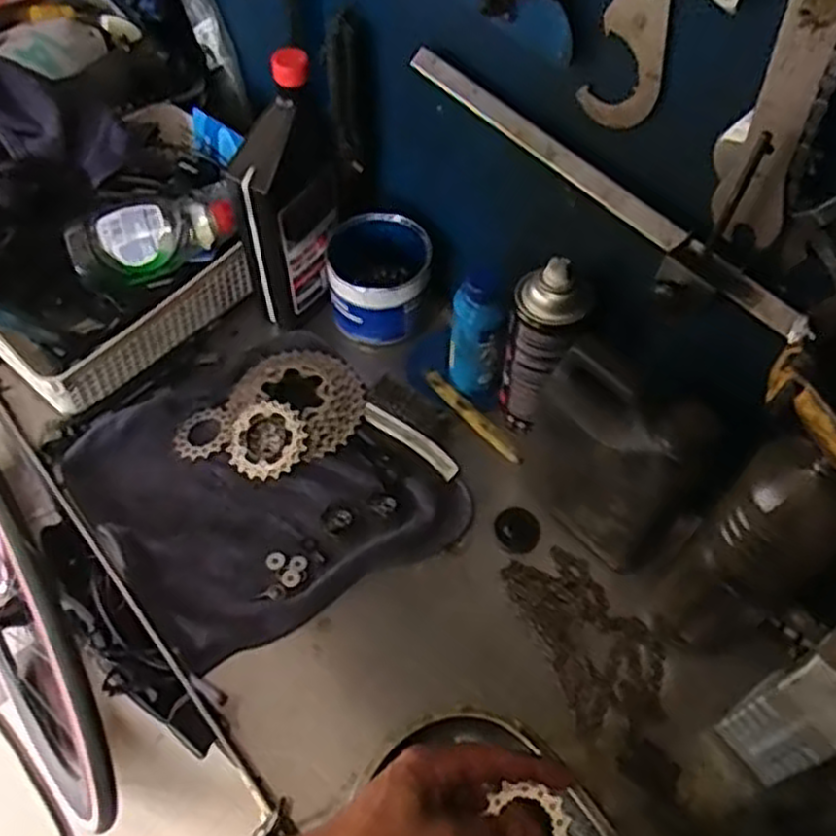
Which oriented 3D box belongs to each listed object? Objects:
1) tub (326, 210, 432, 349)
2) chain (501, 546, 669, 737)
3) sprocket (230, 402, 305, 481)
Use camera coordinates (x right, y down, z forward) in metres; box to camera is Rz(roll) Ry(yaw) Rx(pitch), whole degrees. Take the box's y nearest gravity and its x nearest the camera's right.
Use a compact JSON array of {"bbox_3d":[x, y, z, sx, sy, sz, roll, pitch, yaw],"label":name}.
[{"bbox_3d":[-0.040,-0.138,0.779,0.095,0.094,0.094,1,55,-2],"label":"tub"},{"bbox_3d":[0.140,0.177,0.634,0.086,0.012,0.152,-19,57,-15],"label":"chain"},{"bbox_3d":[-0.139,0.020,0.713,0.066,0.006,0.071,-2,71,6],"label":"sprocket"}]

